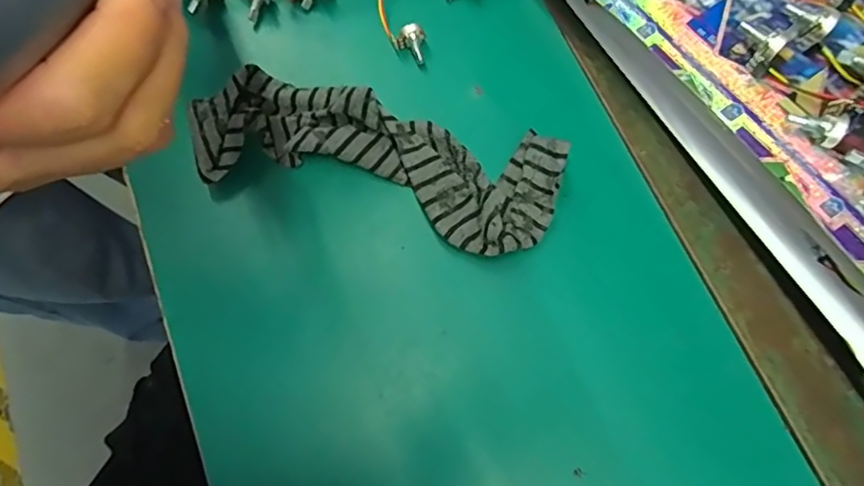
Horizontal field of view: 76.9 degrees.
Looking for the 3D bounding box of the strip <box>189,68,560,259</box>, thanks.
[{"bbox_3d":[-0.035,-0.052,0.331,0.220,0.026,0.077,15,74,7],"label":"strip"}]

